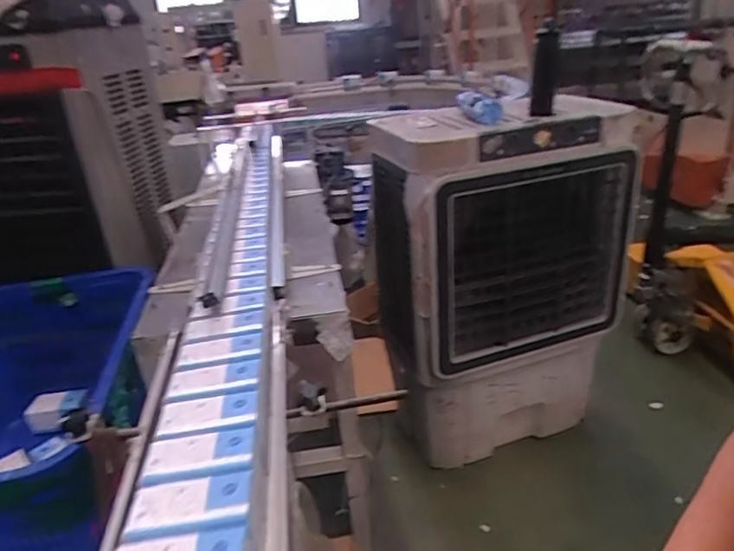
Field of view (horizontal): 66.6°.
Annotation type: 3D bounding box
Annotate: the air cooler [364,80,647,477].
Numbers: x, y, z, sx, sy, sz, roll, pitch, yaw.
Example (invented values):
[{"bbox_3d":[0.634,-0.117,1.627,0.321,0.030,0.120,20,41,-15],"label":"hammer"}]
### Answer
[{"bbox_3d":[0.410,0.016,1.773,0.697,1.038,0.407,-15,29,-17],"label":"air cooler"}]

